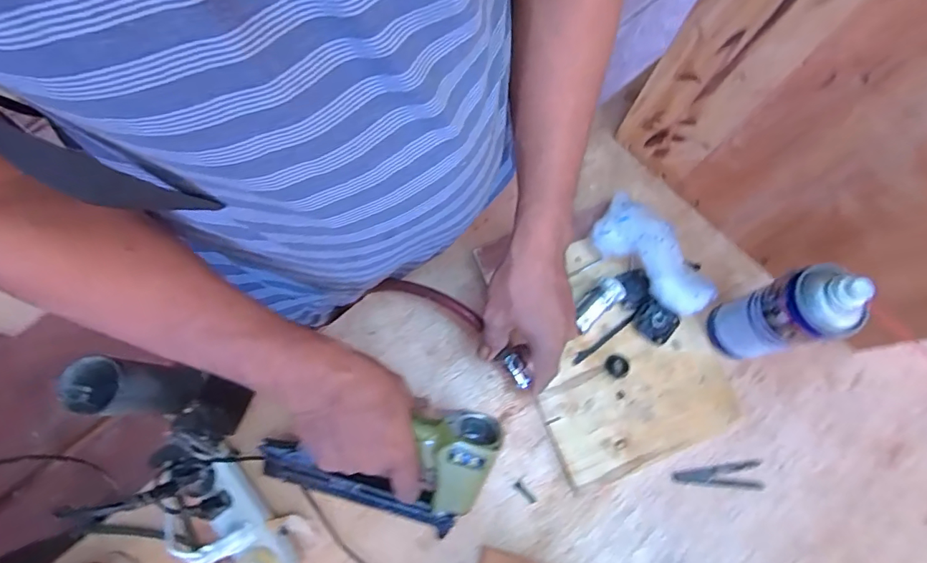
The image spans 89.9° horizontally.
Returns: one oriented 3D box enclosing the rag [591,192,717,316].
[{"bbox_3d":[0.210,-0.028,0.519,0.068,0.059,0.147,-42,79,-13],"label":"rag"}]

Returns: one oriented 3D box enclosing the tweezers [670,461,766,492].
[{"bbox_3d":[0.265,0.206,0.484,0.096,0.004,0.028,-3,74,-3],"label":"tweezers"}]

